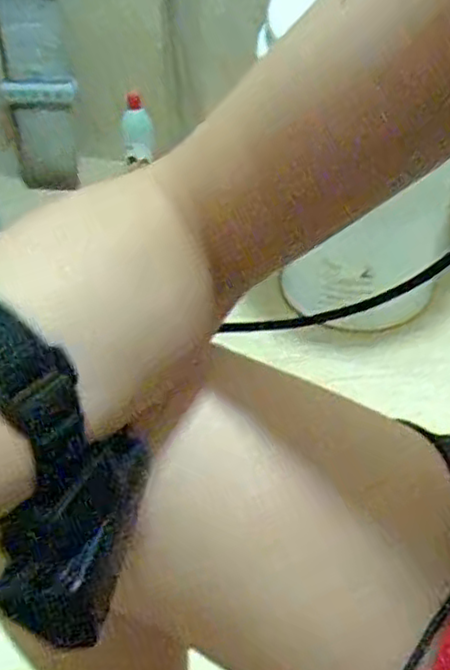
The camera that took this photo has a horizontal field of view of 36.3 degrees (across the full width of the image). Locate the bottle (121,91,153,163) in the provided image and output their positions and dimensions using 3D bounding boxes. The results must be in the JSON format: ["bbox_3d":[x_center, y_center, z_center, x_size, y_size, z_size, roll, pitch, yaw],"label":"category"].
[{"bbox_3d":[-0.158,-0.371,1.237,0.053,0.119,0.062,-3,39,-6],"label":"bottle"}]

